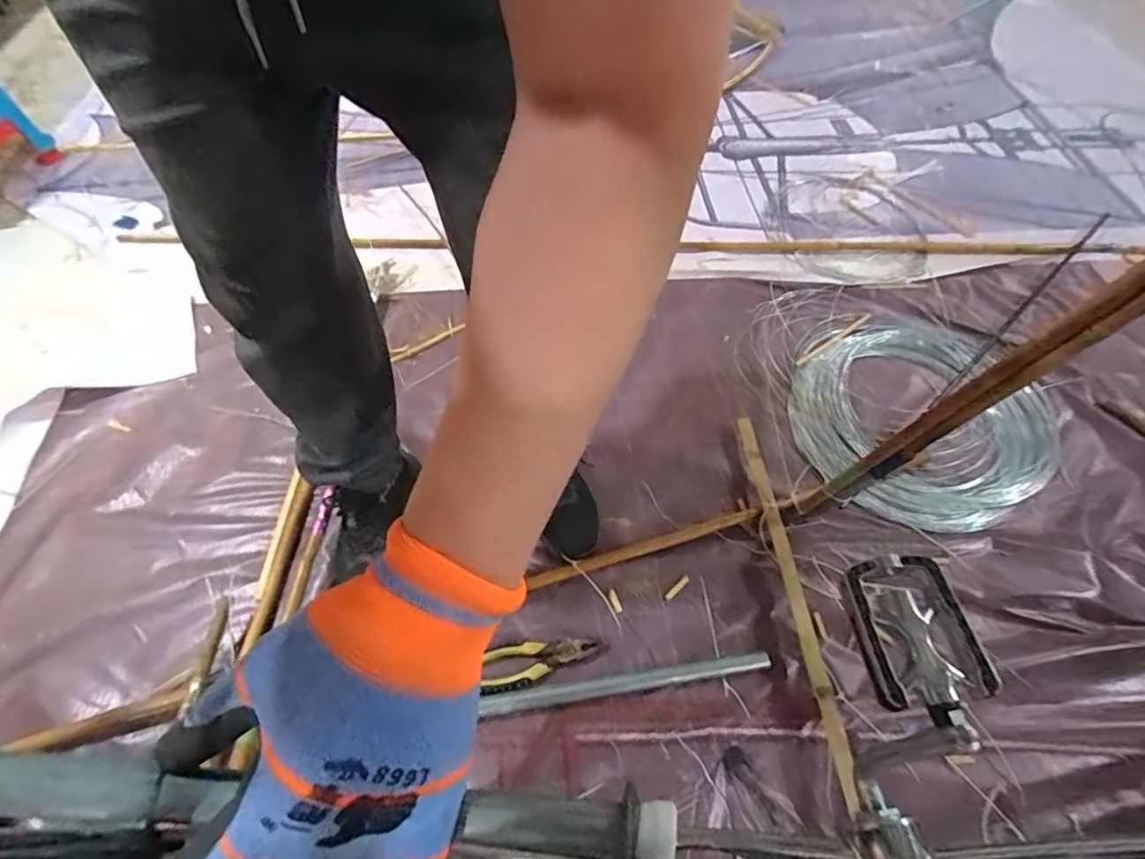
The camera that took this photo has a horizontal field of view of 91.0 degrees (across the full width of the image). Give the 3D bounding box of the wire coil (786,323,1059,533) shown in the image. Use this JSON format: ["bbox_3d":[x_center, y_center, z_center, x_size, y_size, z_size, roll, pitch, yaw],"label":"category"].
[{"bbox_3d":[0.641,-0.032,1.036,0.514,0.057,0.422,-20,59,-15],"label":"wire coil"}]

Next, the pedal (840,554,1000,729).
[{"bbox_3d":[0.227,0.136,0.373,0.074,0.021,0.104,-4,56,-5],"label":"pedal"}]

